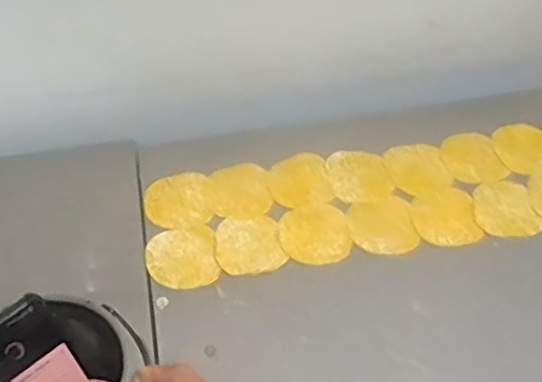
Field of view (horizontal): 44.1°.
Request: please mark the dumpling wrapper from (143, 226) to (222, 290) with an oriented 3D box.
[{"bbox_3d":[-0.096,0.071,0.721,0.075,0.004,0.075,-9,50,-7],"label":"dumpling wrapper"}]

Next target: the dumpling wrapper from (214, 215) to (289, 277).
[{"bbox_3d":[-0.025,0.057,0.731,0.072,0.005,0.079,-13,51,-10],"label":"dumpling wrapper"}]

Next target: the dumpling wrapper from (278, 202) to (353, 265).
[{"bbox_3d":[0.048,0.045,0.743,0.076,0.004,0.080,-9,50,-7],"label":"dumpling wrapper"}]

